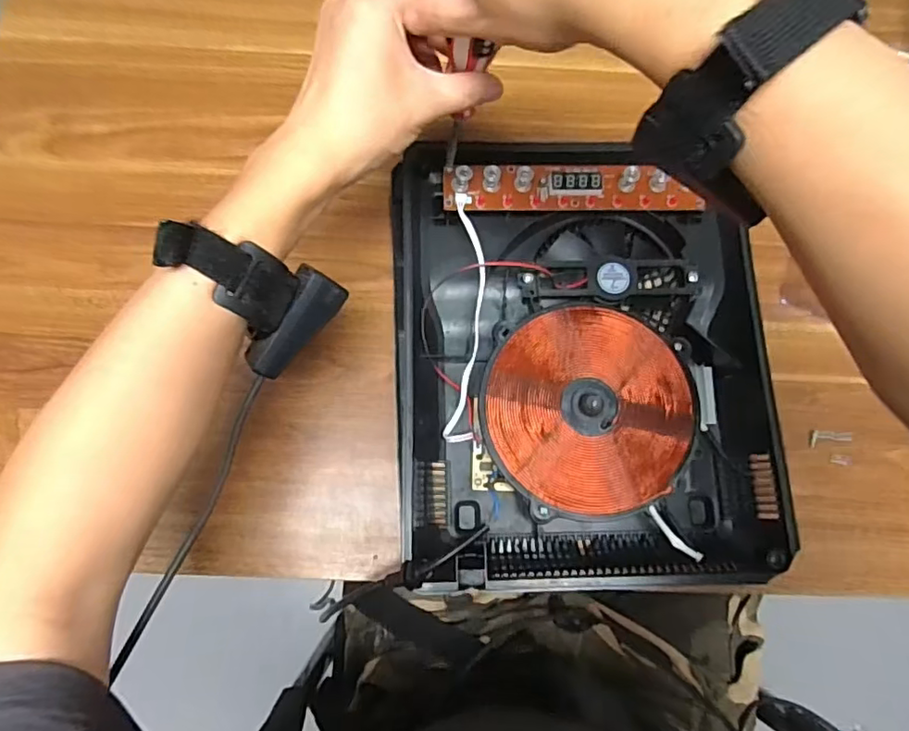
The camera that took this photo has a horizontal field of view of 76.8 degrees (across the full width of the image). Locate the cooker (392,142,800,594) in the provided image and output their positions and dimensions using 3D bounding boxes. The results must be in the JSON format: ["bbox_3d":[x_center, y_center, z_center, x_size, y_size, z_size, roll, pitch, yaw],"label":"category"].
[{"bbox_3d":[0.098,-0.006,0.438,0.275,0.060,0.329,-2,77,-2],"label":"cooker"}]

